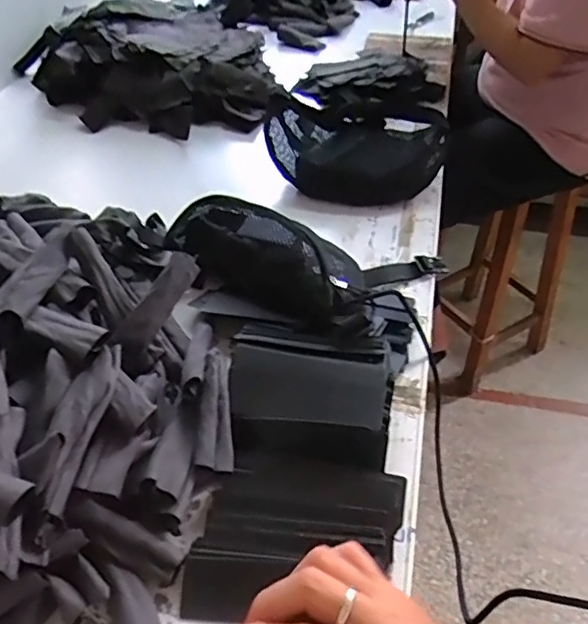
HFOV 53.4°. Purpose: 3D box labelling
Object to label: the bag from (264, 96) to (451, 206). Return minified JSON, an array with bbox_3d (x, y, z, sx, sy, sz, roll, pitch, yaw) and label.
[{"bbox_3d":[0.092,-0.243,0.880,0.263,0.101,0.150,7,45,8],"label":"bag"}]

